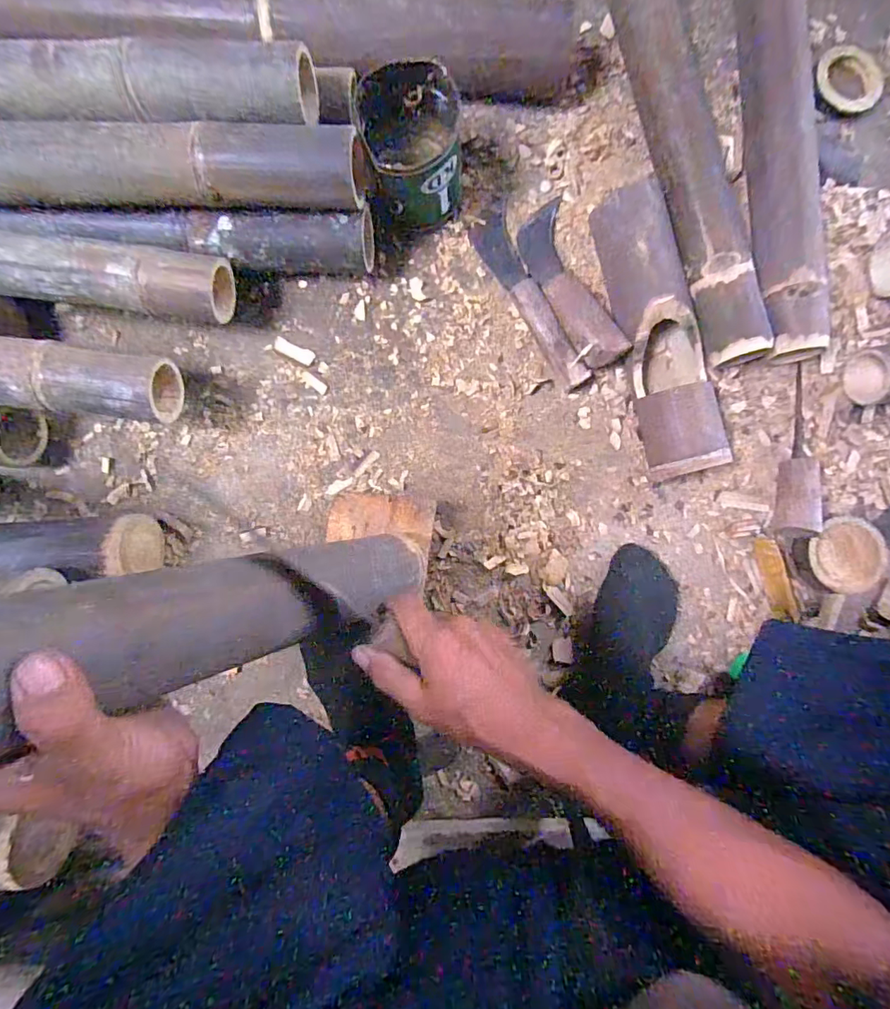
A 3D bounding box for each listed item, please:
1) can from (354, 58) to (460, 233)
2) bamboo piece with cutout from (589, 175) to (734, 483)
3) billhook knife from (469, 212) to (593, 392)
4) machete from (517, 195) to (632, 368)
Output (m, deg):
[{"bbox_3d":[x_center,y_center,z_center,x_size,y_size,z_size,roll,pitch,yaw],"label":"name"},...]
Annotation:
[{"bbox_3d":[-0.030,-0.366,0.518,0.097,0.098,0.114,-9,91,1],"label":"can"},{"bbox_3d":[0.236,-0.183,0.533,0.087,0.061,0.303,-13,91,1],"label":"bamboo piece with cutout"},{"bbox_3d":[0.096,-0.227,0.548,0.038,0.029,0.211,-29,91,1],"label":"billhook knife"},{"bbox_3d":[0.142,-0.245,0.557,0.059,0.028,0.199,-25,77,3],"label":"machete"}]

